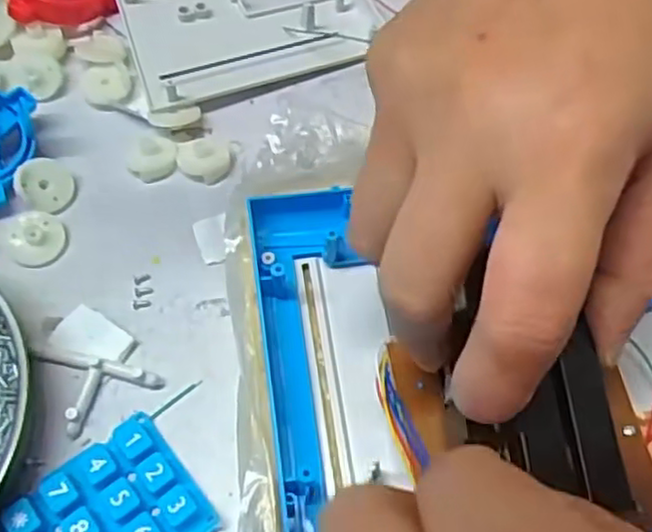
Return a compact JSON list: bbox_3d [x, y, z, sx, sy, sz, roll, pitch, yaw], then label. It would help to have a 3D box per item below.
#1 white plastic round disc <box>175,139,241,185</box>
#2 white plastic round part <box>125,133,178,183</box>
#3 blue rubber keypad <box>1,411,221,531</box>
[{"bbox_3d":[-0.053,-0.049,0.314,0.025,0.005,0.025,1,59,-2],"label":"white plastic round disc"},{"bbox_3d":[-0.077,-0.049,0.312,0.022,0.004,0.024,-4,60,-5],"label":"white plastic round part"},{"bbox_3d":[-0.073,0.081,0.235,0.057,0.010,0.048,-33,66,-20],"label":"blue rubber keypad"}]

